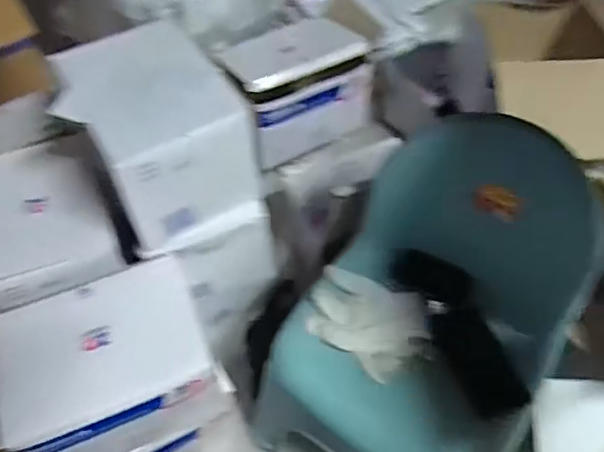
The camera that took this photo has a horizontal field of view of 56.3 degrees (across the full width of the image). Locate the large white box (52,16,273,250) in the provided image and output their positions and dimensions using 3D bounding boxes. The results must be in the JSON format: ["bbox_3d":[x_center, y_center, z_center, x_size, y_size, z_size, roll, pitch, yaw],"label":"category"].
[{"bbox_3d":[-0.180,-0.097,0.789,0.198,0.202,0.162,-35,60,-22],"label":"large white box"}]

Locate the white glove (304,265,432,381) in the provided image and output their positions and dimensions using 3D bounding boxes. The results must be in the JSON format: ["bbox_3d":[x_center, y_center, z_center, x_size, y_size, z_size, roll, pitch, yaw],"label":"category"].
[{"bbox_3d":[0.090,0.125,0.798,0.165,0.017,0.137,30,60,21],"label":"white glove"}]

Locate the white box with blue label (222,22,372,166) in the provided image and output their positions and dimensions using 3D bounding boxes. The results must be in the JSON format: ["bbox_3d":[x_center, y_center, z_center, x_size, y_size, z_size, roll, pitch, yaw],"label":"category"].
[{"bbox_3d":[-0.005,-0.289,1.161,0.269,0.186,0.164,-19,56,-12],"label":"white box with blue label"}]

